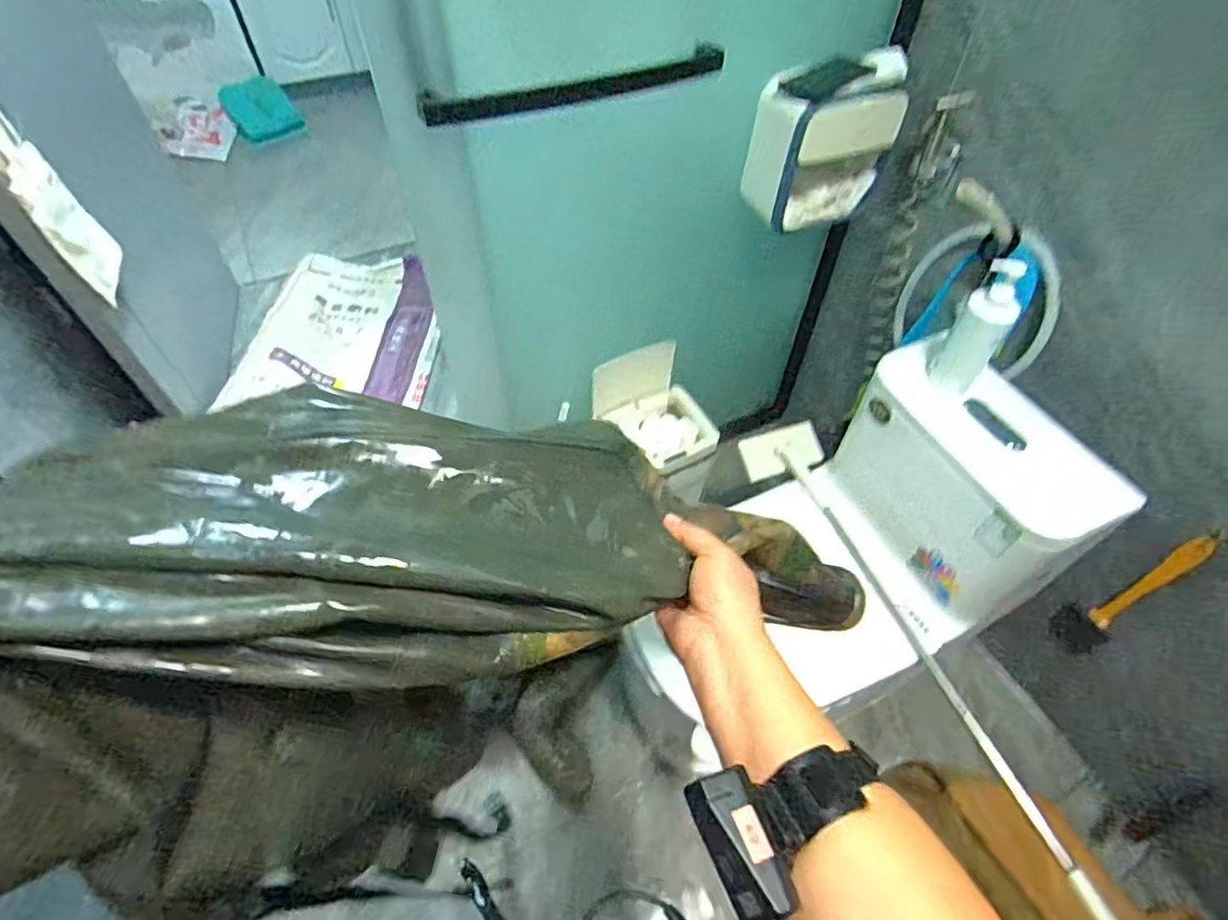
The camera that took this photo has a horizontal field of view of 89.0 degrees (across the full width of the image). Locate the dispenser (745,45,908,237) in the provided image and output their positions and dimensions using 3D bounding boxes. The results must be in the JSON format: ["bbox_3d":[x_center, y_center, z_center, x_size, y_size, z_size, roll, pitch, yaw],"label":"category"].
[{"bbox_3d":[0.369,-0.549,1.110,0.275,0.249,0.121,-17,54,-14],"label":"dispenser"}]

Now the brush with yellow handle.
[{"bbox_3d":[0.935,0.254,1.151,0.039,0.413,0.091,-18,54,-15],"label":"brush with yellow handle"}]

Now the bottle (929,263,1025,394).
[{"bbox_3d":[0.532,-0.188,0.921,0.077,0.206,0.057,31,58,22],"label":"bottle"}]

